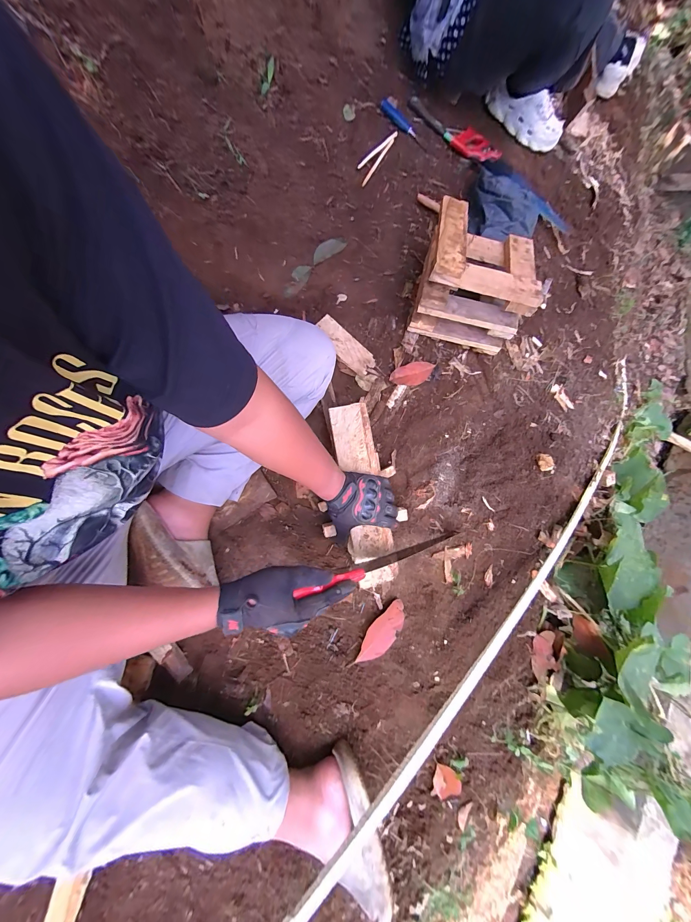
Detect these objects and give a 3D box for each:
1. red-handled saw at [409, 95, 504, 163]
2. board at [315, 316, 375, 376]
[{"bbox_3d":[0.337,-1.021,0.927,0.320,0.039,0.072,30,79,5],"label":"red-handled saw"},{"bbox_3d":[-0.002,-0.291,0.757,0.173,0.006,0.067,42,76,-2],"label":"board"}]

